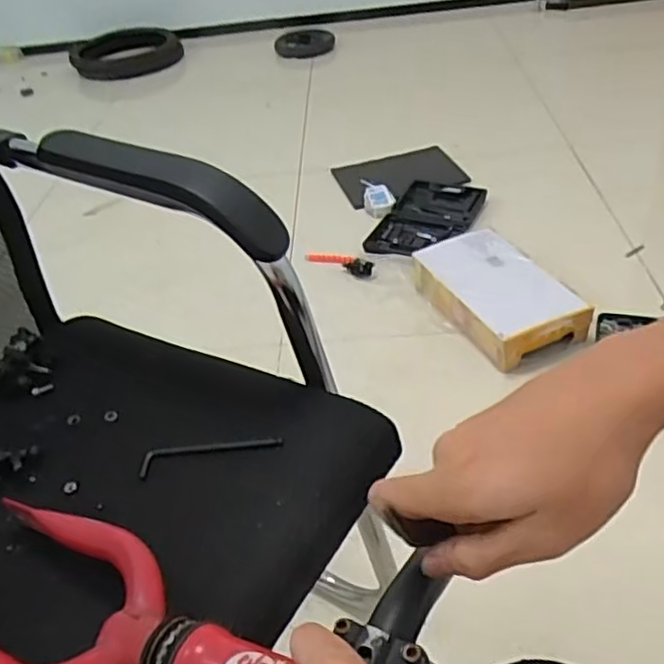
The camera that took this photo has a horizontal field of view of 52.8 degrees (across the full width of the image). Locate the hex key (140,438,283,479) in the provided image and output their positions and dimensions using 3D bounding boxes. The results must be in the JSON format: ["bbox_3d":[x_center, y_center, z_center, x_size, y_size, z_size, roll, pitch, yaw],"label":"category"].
[{"bbox_3d":[-0.103,0.101,0.575,0.121,0.010,0.027,-10,42,-4],"label":"hex key"}]

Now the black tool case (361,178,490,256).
[{"bbox_3d":[0.226,-0.279,1.666,0.222,0.041,0.367,15,44,24],"label":"black tool case"}]

